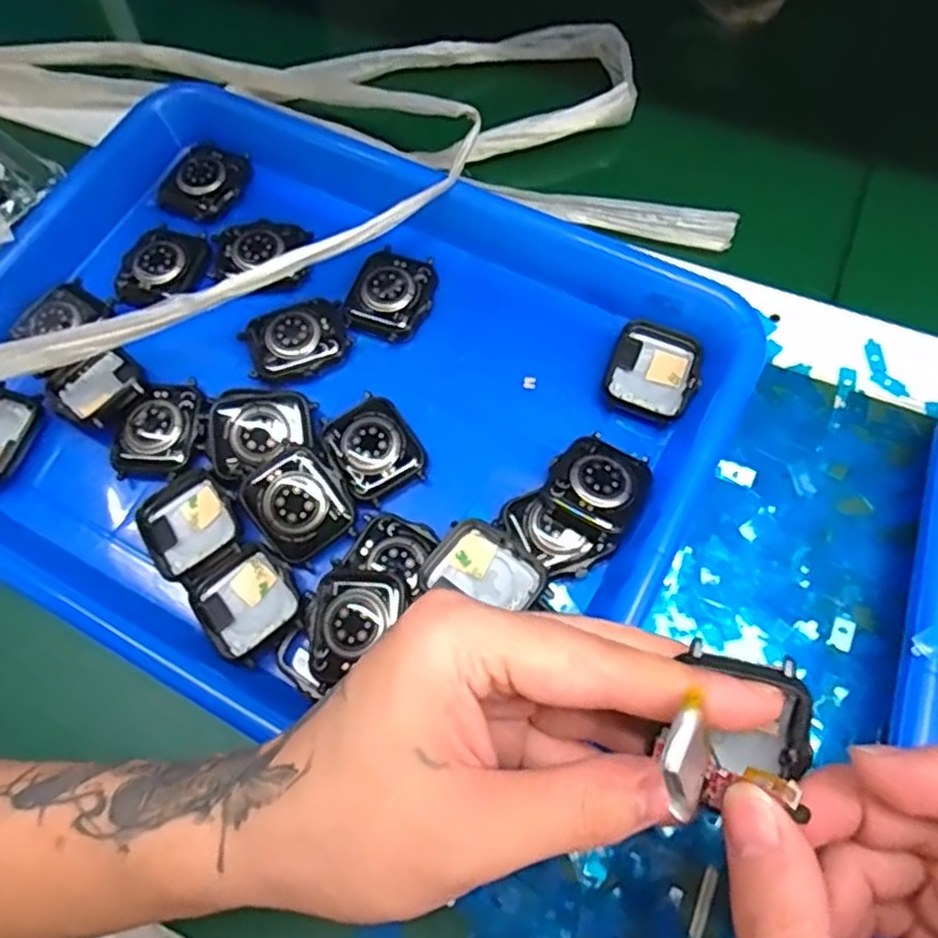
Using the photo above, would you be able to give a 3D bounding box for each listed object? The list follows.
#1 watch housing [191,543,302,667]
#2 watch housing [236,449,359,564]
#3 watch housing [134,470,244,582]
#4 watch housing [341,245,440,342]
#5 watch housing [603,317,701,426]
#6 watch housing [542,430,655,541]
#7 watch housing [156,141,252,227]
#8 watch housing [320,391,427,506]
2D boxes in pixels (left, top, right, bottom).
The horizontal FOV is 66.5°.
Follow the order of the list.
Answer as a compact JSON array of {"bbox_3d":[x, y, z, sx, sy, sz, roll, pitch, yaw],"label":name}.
[{"bbox_3d":[-0.088,0.053,0.285,0.038,0.014,0.040,-41,71,-12],"label":"watch housing"},{"bbox_3d":[-0.069,0.015,0.294,0.037,0.010,0.042,-38,94,-12],"label":"watch housing"},{"bbox_3d":[-0.117,0.024,0.300,0.038,0.014,0.042,-39,71,-12],"label":"watch housing"},{"bbox_3d":[-0.036,-0.084,0.339,0.038,0.011,0.045,22,71,12],"label":"watch housing"},{"bbox_3d":[0.081,-0.042,0.316,0.038,0.010,0.043,21,71,12],"label":"watch housing"},{"bbox_3d":[0.054,0.005,0.294,0.038,0.016,0.041,30,73,14],"label":"watch housing"},{"bbox_3d":[-0.137,-0.149,0.367,0.039,0.013,0.045,26,72,13],"label":"watch housing"},{"bbox_3d":[-0.041,-0.009,0.309,0.035,0.012,0.044,-33,69,-10],"label":"watch housing"}]

